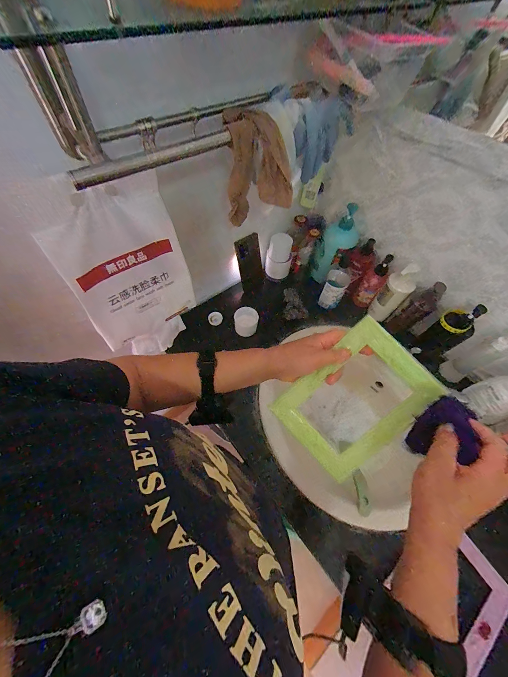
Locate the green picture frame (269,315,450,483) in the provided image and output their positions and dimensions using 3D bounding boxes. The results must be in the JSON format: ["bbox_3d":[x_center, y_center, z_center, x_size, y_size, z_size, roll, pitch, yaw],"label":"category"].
[{"bbox_3d":[0.147,0.093,0.387,0.203,0.013,0.154,-44,85,9],"label":"green picture frame"}]

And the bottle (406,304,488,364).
[{"bbox_3d":[0.466,-0.009,0.641,0.066,0.186,0.071,-25,65,-17],"label":"bottle"}]

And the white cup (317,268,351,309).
[{"bbox_3d":[0.223,-0.135,0.737,0.059,0.110,0.057,2,60,-3],"label":"white cup"}]

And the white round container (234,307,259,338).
[{"bbox_3d":[-0.021,-0.045,0.706,0.061,0.045,0.063,2,60,-3],"label":"white round container"}]

